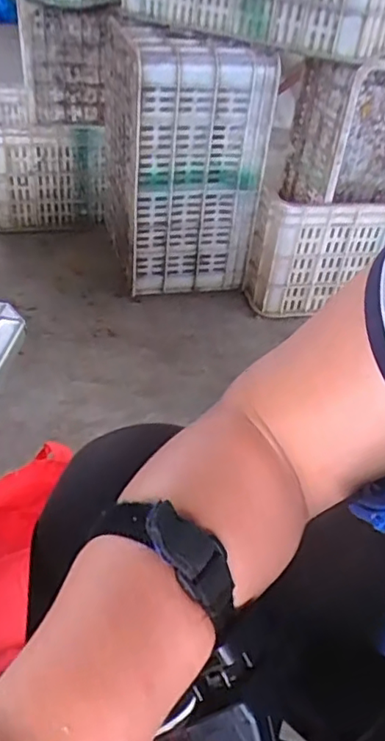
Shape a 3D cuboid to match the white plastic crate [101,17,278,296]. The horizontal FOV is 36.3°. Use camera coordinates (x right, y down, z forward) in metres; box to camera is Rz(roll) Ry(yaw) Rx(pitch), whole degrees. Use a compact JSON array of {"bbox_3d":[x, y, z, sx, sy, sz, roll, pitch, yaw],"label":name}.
[{"bbox_3d":[-0.035,-0.476,1.307,0.290,0.484,0.319,-6,41,-15],"label":"white plastic crate"}]

